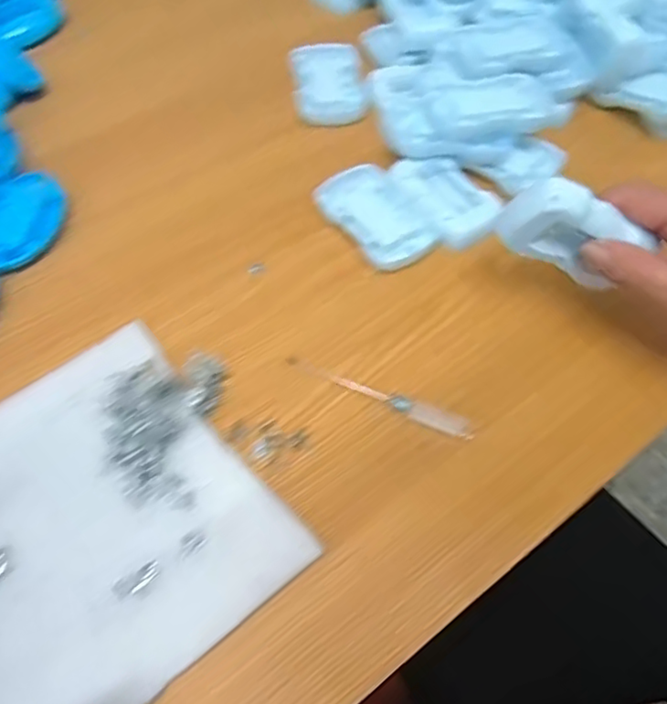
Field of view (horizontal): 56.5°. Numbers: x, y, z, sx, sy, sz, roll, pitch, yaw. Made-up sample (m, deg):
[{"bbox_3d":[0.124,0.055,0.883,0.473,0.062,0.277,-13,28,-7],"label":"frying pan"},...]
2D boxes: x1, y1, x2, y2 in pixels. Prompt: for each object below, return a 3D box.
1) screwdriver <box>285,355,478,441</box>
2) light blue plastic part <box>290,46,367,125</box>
[{"bbox_3d":[0.027,0.027,0.373,0.116,0.009,0.012,19,61,10],"label":"screwdriver"},{"bbox_3d":[-0.004,-0.225,0.521,0.058,0.015,0.083,-6,60,-4],"label":"light blue plastic part"}]

